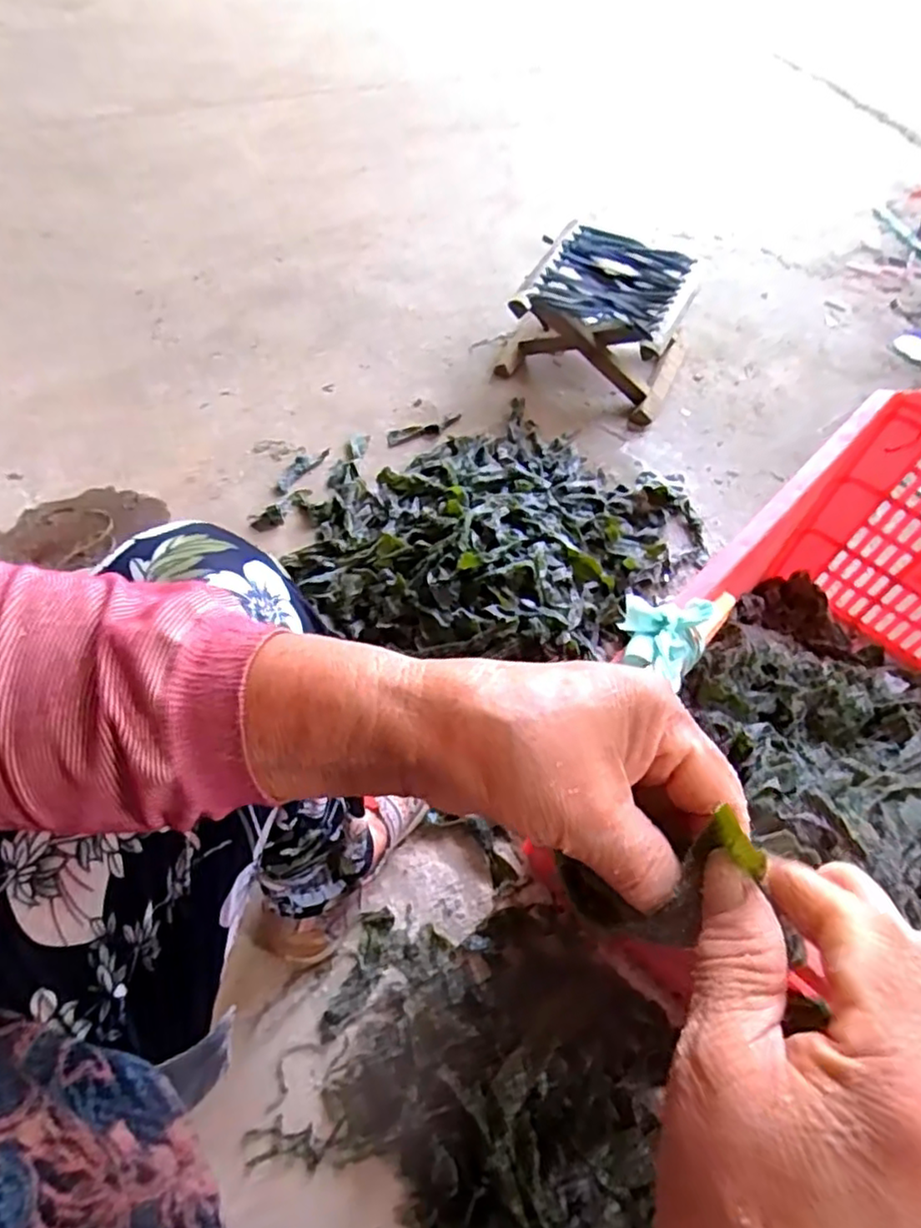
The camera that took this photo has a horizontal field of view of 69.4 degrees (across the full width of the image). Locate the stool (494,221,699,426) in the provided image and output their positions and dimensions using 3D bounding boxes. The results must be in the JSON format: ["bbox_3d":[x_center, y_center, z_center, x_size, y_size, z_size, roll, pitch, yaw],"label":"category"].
[{"bbox_3d":[0.212,-0.441,1.010,0.260,0.141,0.246,20,57,8],"label":"stool"}]

